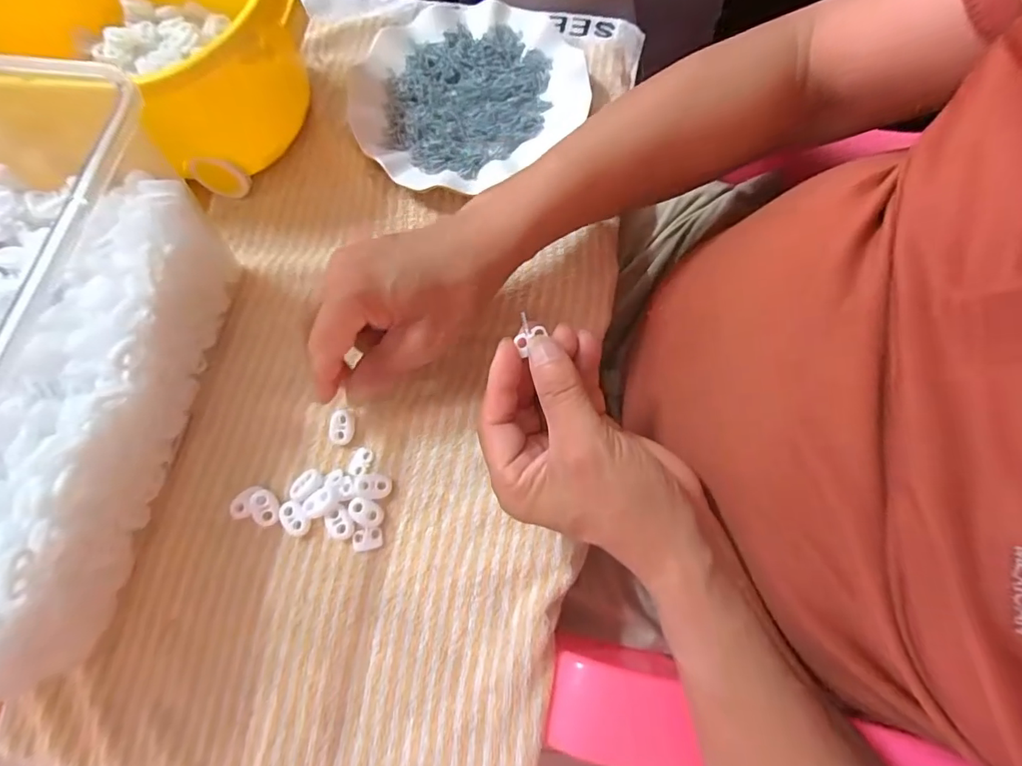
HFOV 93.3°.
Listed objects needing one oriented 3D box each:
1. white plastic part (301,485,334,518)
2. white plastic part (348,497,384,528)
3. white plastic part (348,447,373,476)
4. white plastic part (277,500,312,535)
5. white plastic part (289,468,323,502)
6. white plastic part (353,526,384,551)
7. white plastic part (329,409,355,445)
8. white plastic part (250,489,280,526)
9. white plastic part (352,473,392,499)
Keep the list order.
[{"bbox_3d":[-0.117,0.072,0.292,0.021,0.007,0.014,-37,74,-10],"label":"white plastic part"},{"bbox_3d":[-0.089,0.079,0.294,0.022,0.004,0.015,16,73,7],"label":"white plastic part"},{"bbox_3d":[-0.095,0.049,0.304,0.012,0.004,0.018,20,73,8],"label":"white plastic part"},{"bbox_3d":[-0.133,0.082,0.292,0.017,0.006,0.023,-42,75,-11],"label":"white plastic part"},{"bbox_3d":[-0.127,0.063,0.301,0.021,0.008,0.014,-36,74,-10],"label":"white plastic part"},{"bbox_3d":[-0.087,0.094,0.290,0.018,0.004,0.013,-9,71,-1],"label":"white plastic part"},{"bbox_3d":[-0.108,0.029,0.310,0.015,0.010,0.021,3,71,3],"label":"white plastic part"},{"bbox_3d":[-0.150,0.076,0.296,0.013,0.010,0.022,-34,73,-9],"label":"white plastic part"},{"bbox_3d":[-0.086,0.064,0.298,0.025,0.007,0.015,-1,71,2],"label":"white plastic part"}]

